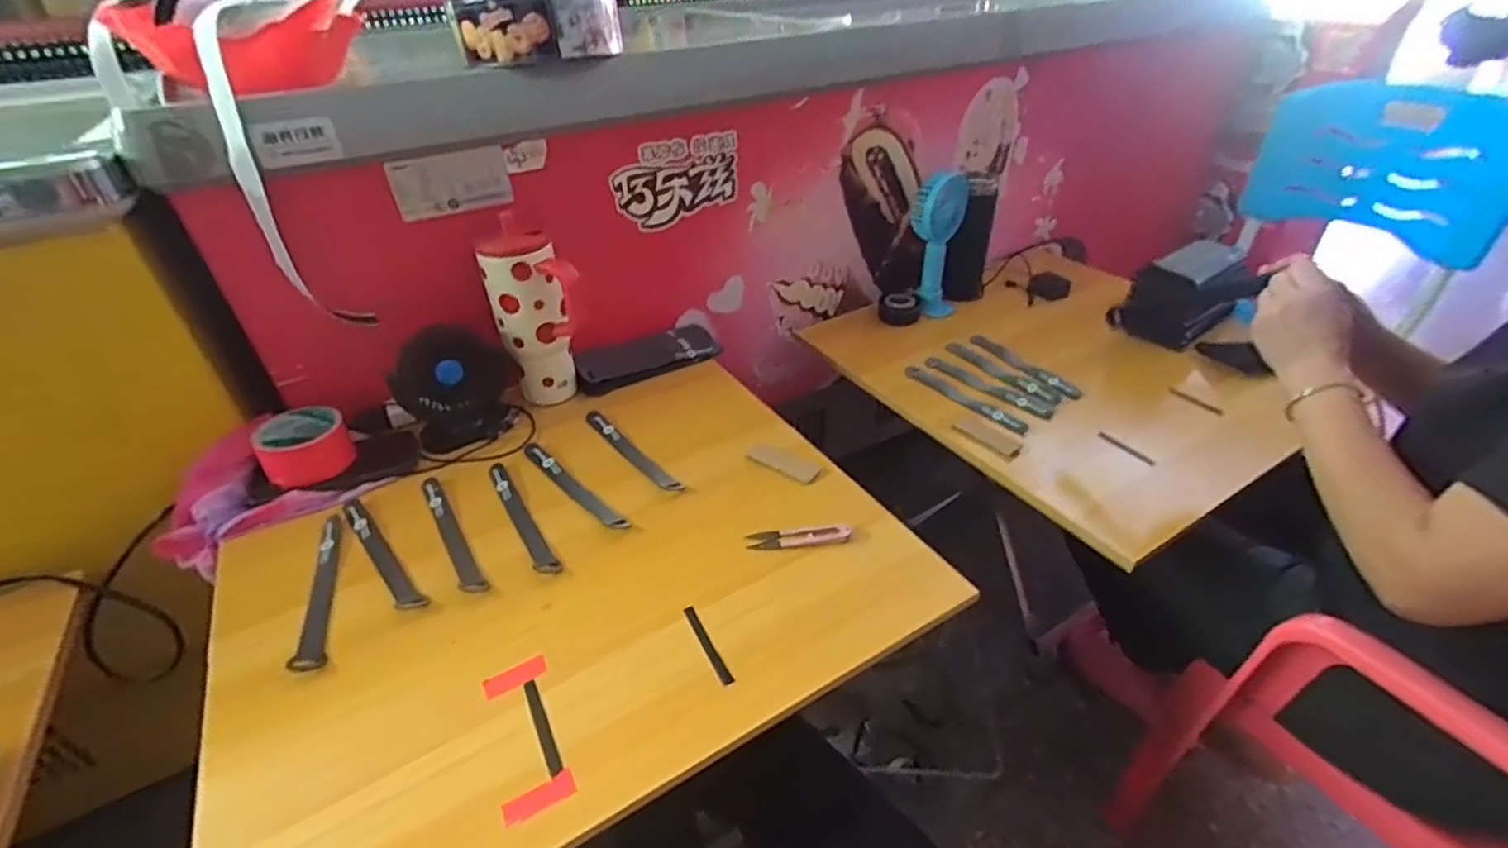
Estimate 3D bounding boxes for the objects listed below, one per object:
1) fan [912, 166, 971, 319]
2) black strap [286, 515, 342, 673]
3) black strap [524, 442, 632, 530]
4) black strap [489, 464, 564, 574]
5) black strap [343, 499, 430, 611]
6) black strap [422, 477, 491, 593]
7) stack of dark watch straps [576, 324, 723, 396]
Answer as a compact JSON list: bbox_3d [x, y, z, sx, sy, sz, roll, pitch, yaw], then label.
[{"bbox_3d":[0.285,-0.281,1.021,0.076,0.215,0.078,13,37,24],"label":"fan"},{"bbox_3d":[-0.409,0.152,0.608,0.023,0.012,0.194,-16,35,-18],"label":"black strap"},{"bbox_3d":[-0.203,0.066,0.712,0.023,0.014,0.195,-30,41,-34],"label":"black strap"},{"bbox_3d":[-0.245,0.096,0.677,0.022,0.004,0.190,-21,40,-28],"label":"black strap"},{"bbox_3d":[-0.372,0.127,0.641,0.023,0.016,0.188,-30,41,-34],"label":"black strap"},{"bbox_3d":[-0.311,0.110,0.661,0.022,0.004,0.195,-25,41,-27],"label":"black strap"},{"bbox_3d":[-0.147,-0.096,0.900,0.204,0.040,0.073,-22,37,-25],"label":"stack of dark watch straps"}]

